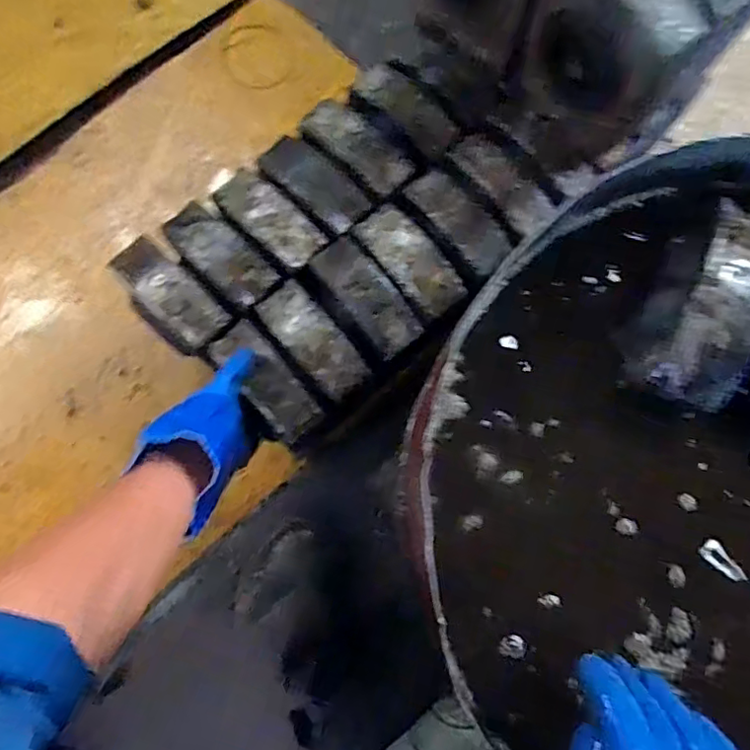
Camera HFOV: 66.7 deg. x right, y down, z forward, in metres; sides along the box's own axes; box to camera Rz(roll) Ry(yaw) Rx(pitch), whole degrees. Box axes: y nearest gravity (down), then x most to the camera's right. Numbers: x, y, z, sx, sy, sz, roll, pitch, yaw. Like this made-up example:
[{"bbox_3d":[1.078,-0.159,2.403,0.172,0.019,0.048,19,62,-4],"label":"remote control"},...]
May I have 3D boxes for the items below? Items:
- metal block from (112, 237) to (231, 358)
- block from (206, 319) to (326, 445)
[{"bbox_3d":[-0.258,-0.102,0.698,0.073,0.029,0.169,-44,81,-9],"label":"metal block"},{"bbox_3d":[-0.129,0.008,0.665,0.062,0.028,0.158,-38,75,-8],"label":"block"}]

